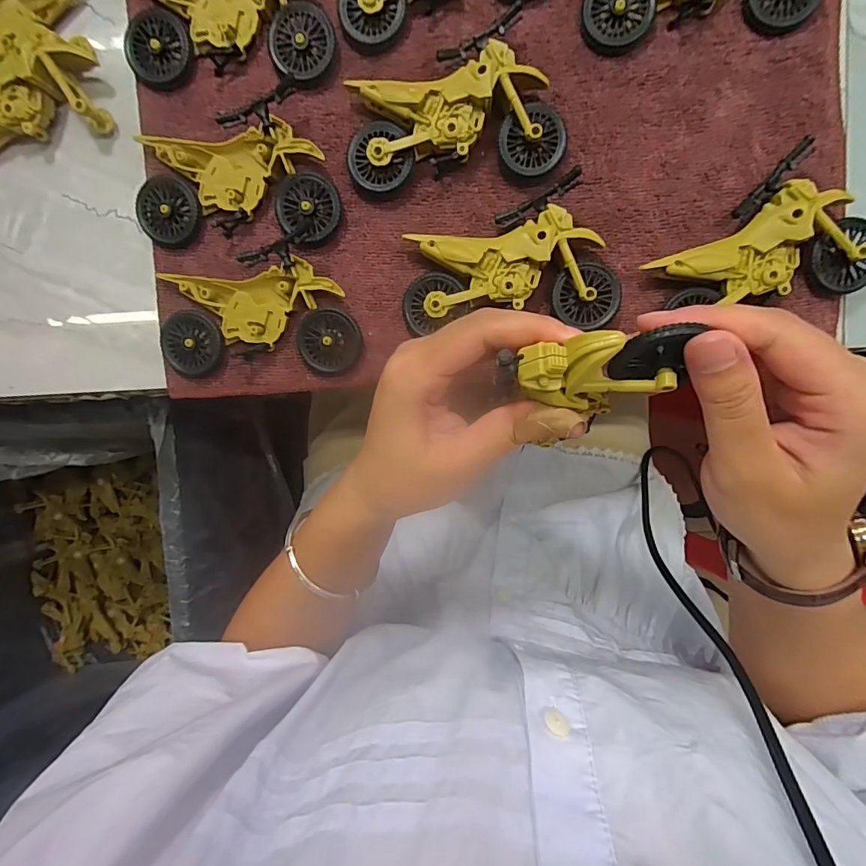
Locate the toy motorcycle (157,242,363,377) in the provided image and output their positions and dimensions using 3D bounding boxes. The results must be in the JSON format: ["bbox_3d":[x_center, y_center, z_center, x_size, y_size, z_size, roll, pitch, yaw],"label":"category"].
[{"bbox_3d":[-0.103,-0.070,0.270,0.116,0.015,0.067,-1,96,4],"label":"toy motorcycle"}]

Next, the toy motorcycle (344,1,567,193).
[{"bbox_3d":[0.009,-0.172,0.249,0.114,0.020,0.072,-10,96,5],"label":"toy motorcycle"}]

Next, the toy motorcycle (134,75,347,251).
[{"bbox_3d":[-0.111,-0.148,0.261,0.113,0.017,0.078,0,96,4],"label":"toy motorcycle"}]

